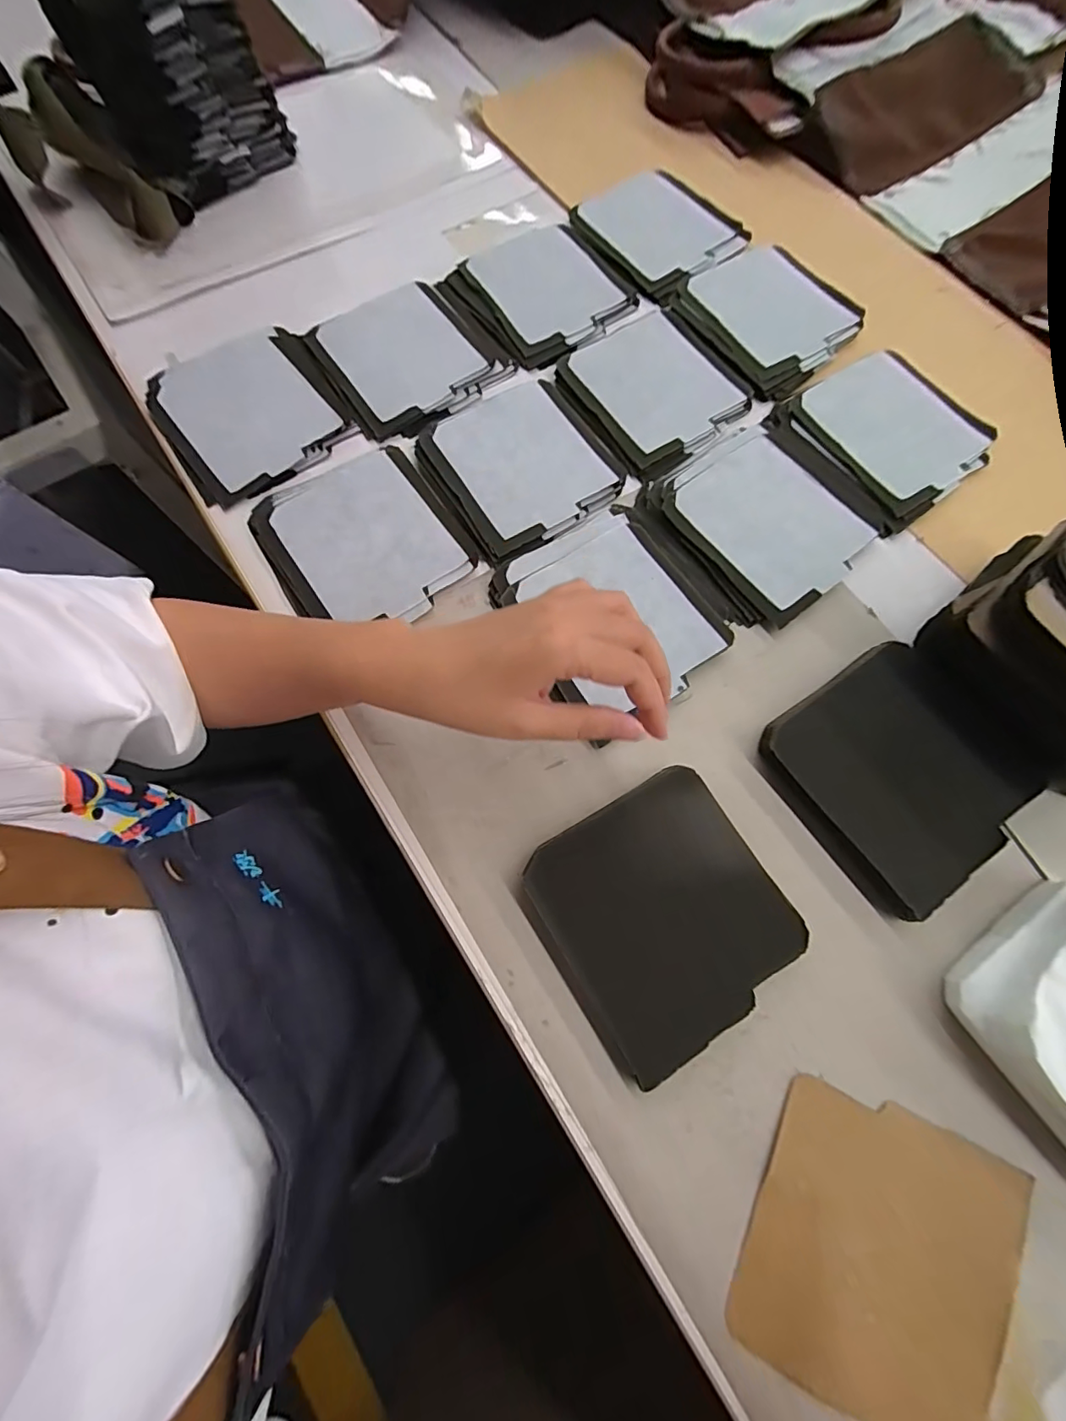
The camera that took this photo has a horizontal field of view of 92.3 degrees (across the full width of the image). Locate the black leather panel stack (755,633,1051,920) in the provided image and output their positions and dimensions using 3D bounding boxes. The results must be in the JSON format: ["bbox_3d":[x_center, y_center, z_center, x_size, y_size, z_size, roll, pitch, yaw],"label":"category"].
[{"bbox_3d":[0.241,0.038,0.338,0.135,0.021,0.137,-33,76,-10],"label":"black leather panel stack"}]

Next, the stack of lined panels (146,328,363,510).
[{"bbox_3d":[-0.234,-0.249,0.424,0.136,0.011,0.146,-33,76,-10],"label":"stack of lined panels"}]

